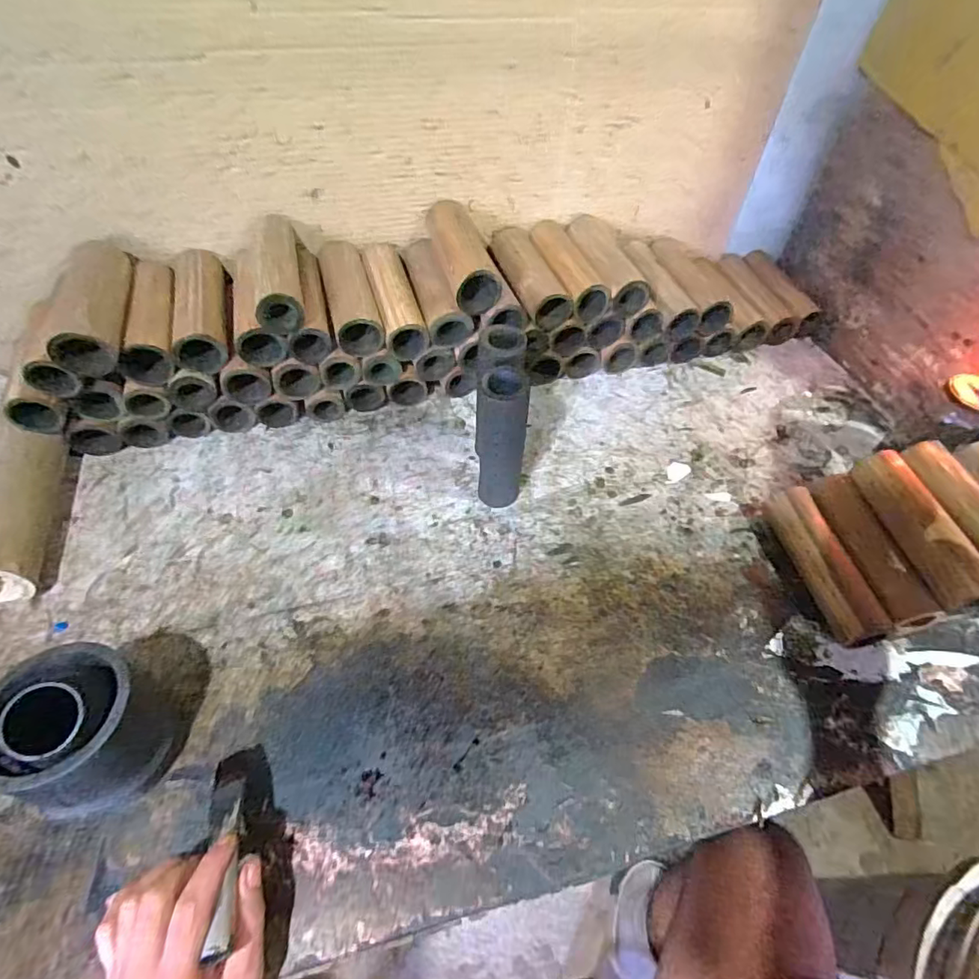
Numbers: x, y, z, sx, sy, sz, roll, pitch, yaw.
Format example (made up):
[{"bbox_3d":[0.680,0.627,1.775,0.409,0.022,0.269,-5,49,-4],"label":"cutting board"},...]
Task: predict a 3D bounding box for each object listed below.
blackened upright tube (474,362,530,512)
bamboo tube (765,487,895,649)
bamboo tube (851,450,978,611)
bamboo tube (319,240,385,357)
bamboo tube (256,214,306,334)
[{"bbox_3d":[0.013,-0.051,0.591,0.056,0.177,0.054,3,51,-1],"label":"blackened upright tube"},{"bbox_3d":[0.359,0.084,0.583,0.040,0.056,0.175,-6,51,-9],"label":"bamboo tube"},{"bbox_3d":[0.448,0.032,0.557,0.043,0.046,0.182,-5,50,-7],"label":"bamboo tube"},{"bbox_3d":[-0.182,-0.250,0.693,0.058,0.059,0.173,-13,51,-13],"label":"bamboo tube"},{"bbox_3d":[-0.255,-0.262,0.645,0.053,0.058,0.174,-9,51,-10],"label":"bamboo tube"}]

